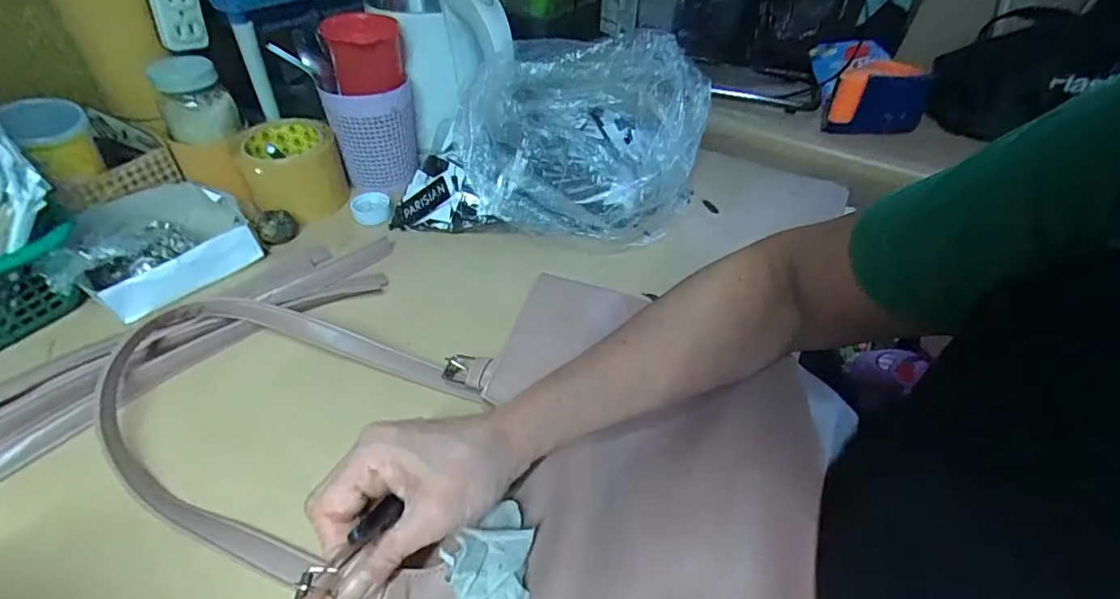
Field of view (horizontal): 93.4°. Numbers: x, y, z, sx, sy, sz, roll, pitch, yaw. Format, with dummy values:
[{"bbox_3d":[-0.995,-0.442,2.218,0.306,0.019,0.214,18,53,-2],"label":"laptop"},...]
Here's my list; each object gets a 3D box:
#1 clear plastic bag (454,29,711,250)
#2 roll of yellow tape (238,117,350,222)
[{"bbox_3d":[0.025,-0.172,0.551,0.237,0.133,0.206,12,44,9],"label":"clear plastic bag"},{"bbox_3d":[-0.290,-0.144,0.581,0.097,0.070,0.096,-17,47,-20],"label":"roll of yellow tape"}]

